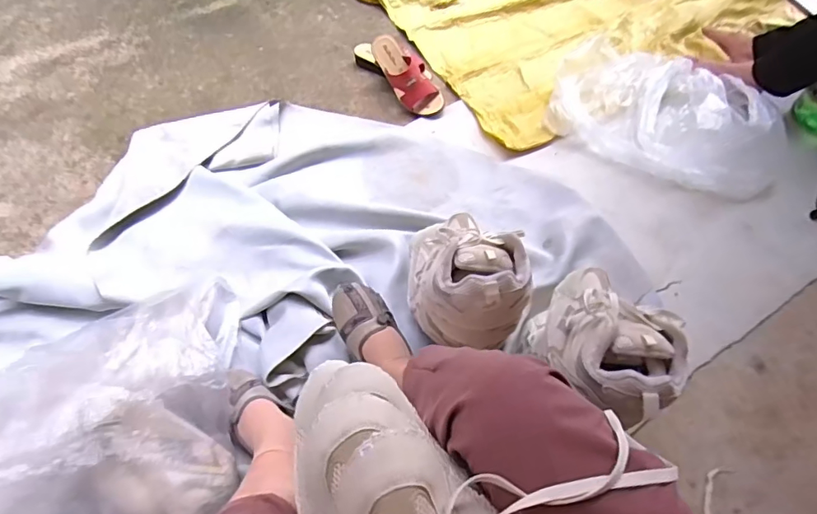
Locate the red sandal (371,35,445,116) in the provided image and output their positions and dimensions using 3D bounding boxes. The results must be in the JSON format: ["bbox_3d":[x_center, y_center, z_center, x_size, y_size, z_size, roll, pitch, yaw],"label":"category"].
[{"bbox_3d":[-0.005,-0.445,1.221,0.096,0.077,0.230,-29,76,-22],"label":"red sandal"}]

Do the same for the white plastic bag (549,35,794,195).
[{"bbox_3d":[0.591,-0.366,1.162,0.515,0.128,0.412,18,54,11],"label":"white plastic bag"}]

